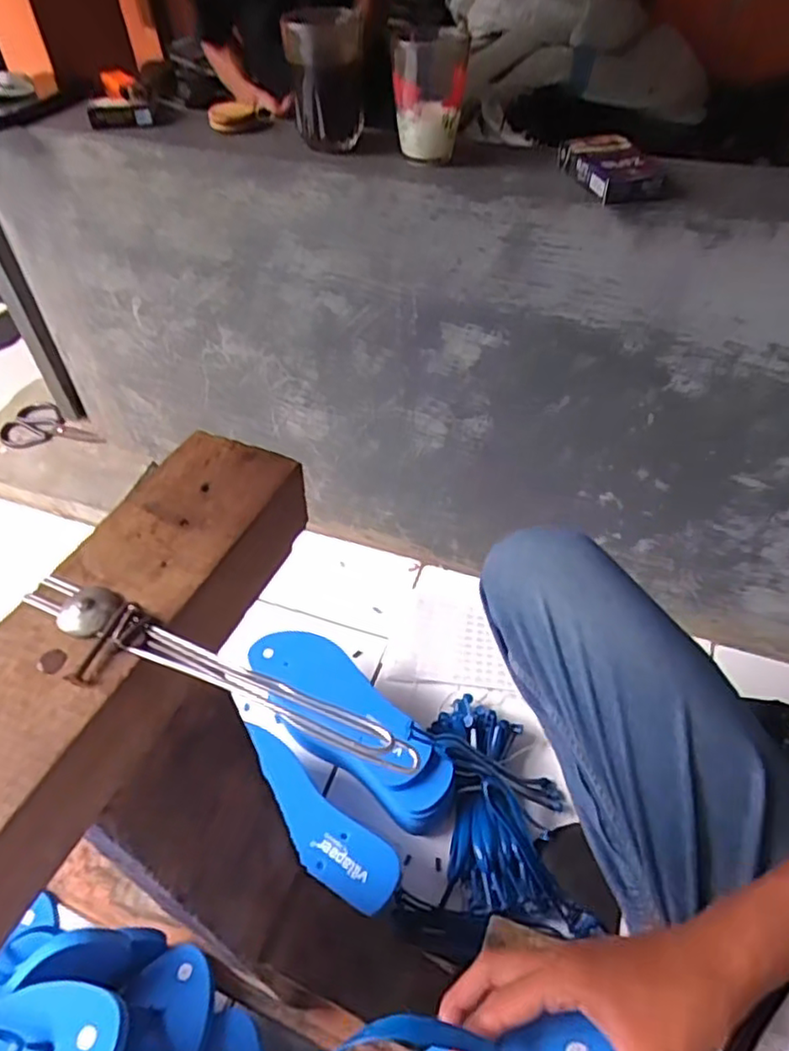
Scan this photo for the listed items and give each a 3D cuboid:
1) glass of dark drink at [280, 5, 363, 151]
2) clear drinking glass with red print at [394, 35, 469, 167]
[{"bbox_3d":[-0.064,-0.421,0.615,0.070,0.096,0.079,-6,49,-3],"label":"glass of dark drink"},{"bbox_3d":[0.033,-0.385,0.584,0.064,0.089,0.066,1,49,4],"label":"clear drinking glass with red print"}]

